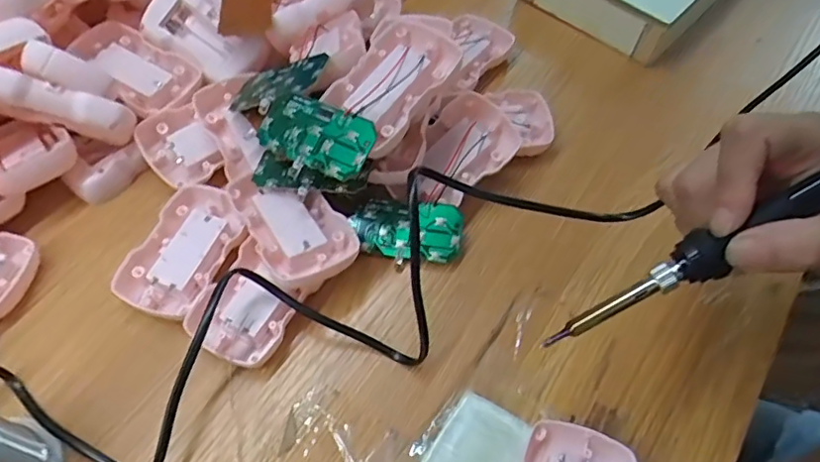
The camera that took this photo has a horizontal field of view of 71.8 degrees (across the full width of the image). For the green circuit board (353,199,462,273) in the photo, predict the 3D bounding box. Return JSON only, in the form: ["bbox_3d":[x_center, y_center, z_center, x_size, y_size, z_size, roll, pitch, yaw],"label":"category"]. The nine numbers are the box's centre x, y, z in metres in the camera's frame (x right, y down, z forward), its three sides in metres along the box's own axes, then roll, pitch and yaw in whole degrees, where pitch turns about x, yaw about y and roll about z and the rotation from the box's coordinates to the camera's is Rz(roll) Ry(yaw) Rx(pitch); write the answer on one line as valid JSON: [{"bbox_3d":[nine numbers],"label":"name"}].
[{"bbox_3d":[-0.003,0.001,0.364,0.070,0.007,0.041,6,79,12],"label":"green circuit board"}]

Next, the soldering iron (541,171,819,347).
[{"bbox_3d":[0.149,-0.004,0.240,0.202,0.016,0.019,-35,61,13],"label":"soldering iron"}]

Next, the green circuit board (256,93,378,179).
[{"bbox_3d":[-0.055,-0.055,0.327,0.072,0.004,0.038,21,83,22],"label":"green circuit board"}]

